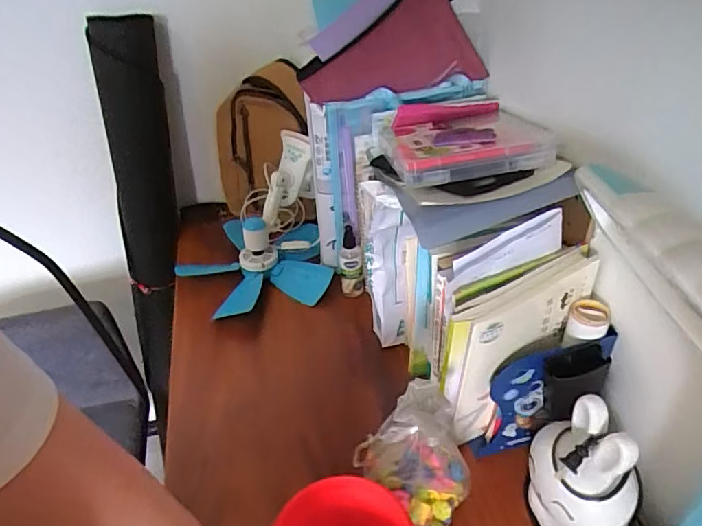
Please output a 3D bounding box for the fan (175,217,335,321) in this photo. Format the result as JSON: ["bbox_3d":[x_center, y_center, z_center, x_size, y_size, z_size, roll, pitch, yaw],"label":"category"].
[{"bbox_3d":[-0.186,-0.022,1.003,0.281,0.118,0.285,-26,41,-23],"label":"fan"}]

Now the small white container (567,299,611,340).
[{"bbox_3d":[0.272,0.066,0.591,0.043,0.027,0.042,17,43,24],"label":"small white container"}]

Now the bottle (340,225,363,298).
[{"bbox_3d":[-0.001,0.001,0.913,0.040,0.134,0.035,-7,39,-4],"label":"bottle"}]

